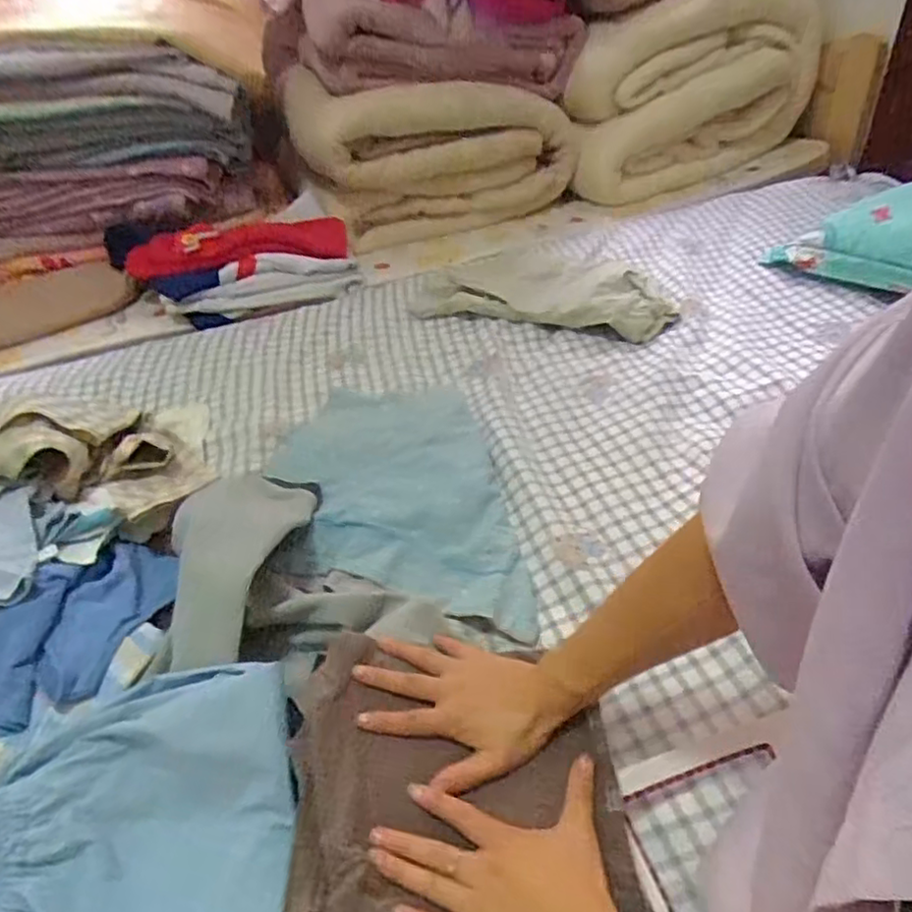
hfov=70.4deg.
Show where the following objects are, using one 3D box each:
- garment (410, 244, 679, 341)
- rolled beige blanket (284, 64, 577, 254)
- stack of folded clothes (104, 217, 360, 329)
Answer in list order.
[{"bbox_3d":[0.138,-0.281,1.007,0.387,0.056,0.236,9,43,18],"label":"garment"},{"bbox_3d":[-0.079,-0.661,1.343,0.459,0.243,0.492,-19,42,-13],"label":"rolled beige blanket"},{"bbox_3d":[-0.376,-0.339,1.116,0.393,0.096,0.230,-19,42,-14],"label":"stack of folded clothes"}]

